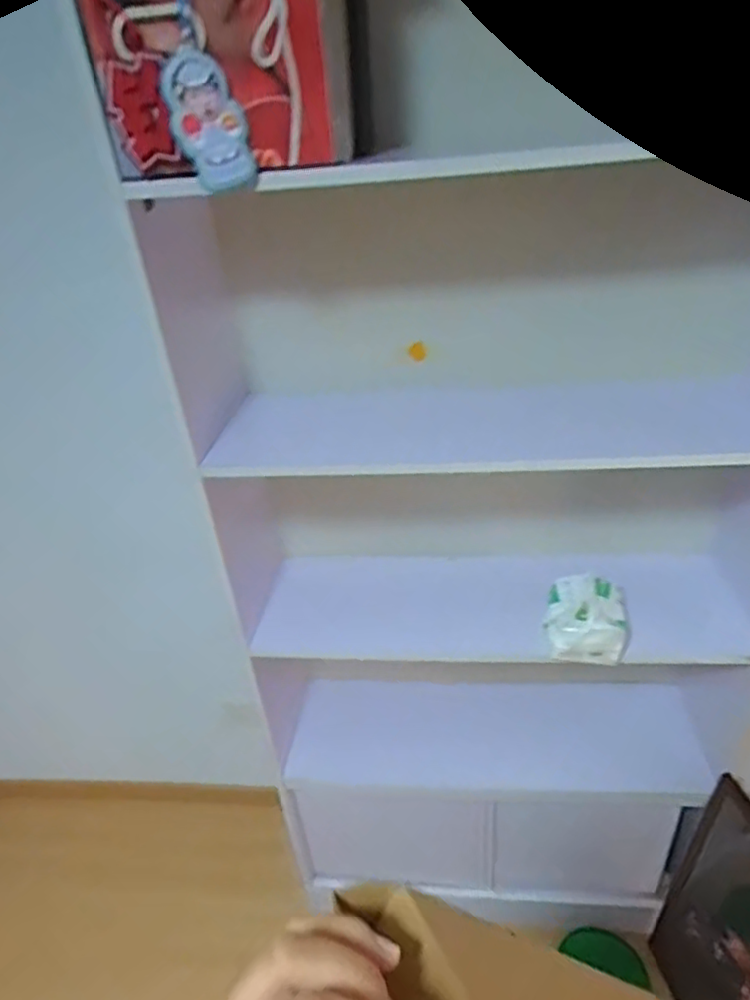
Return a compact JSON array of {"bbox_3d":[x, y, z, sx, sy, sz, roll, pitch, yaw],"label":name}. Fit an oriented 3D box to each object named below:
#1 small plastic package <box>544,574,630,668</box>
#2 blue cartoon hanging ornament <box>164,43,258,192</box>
[{"bbox_3d":[0.307,0.170,0.919,0.115,0.069,0.120,2,32,12],"label":"small plastic package"},{"bbox_3d":[-0.147,-0.338,0.562,0.061,0.106,0.021,-22,35,-26],"label":"blue cartoon hanging ornament"}]

